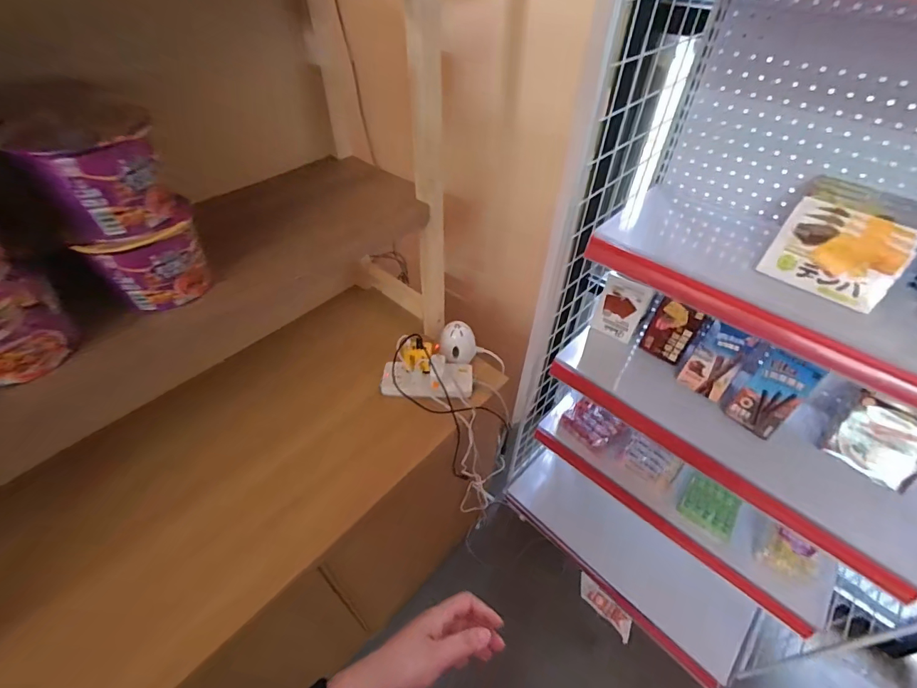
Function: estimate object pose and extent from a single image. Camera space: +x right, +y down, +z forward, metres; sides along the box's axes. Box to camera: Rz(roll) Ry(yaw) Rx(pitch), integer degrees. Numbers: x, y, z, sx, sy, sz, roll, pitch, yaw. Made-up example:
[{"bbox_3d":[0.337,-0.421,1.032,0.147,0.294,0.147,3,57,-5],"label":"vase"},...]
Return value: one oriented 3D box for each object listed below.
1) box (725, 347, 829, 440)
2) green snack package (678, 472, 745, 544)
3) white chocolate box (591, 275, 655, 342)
[{"bbox_3d":[0.583,0.093,0.787,0.088,0.155,0.015,38,23,32],"label":"box"},{"bbox_3d":[0.570,0.363,0.958,0.111,0.026,0.108,30,57,26],"label":"green snack package"},{"bbox_3d":[0.357,-0.075,0.930,0.104,0.144,0.017,29,42,27],"label":"white chocolate box"}]

